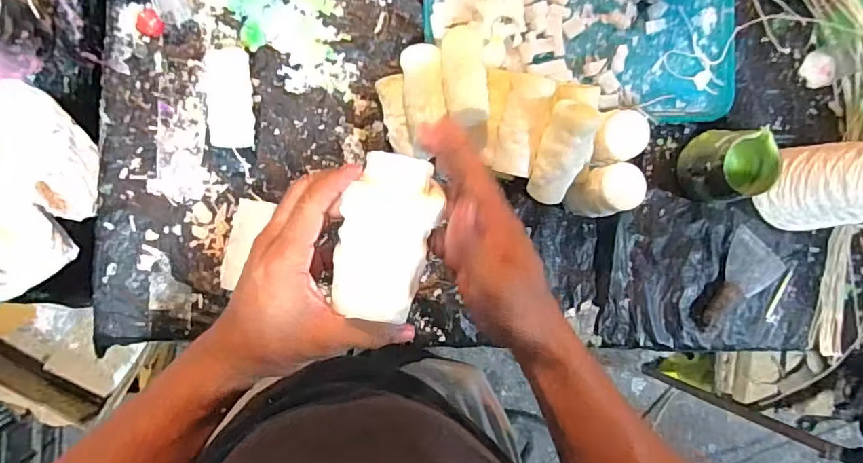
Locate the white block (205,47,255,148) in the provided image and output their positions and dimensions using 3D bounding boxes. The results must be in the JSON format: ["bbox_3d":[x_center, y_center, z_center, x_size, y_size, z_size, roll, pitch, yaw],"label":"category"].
[{"bbox_3d":[-0.246,-0.165,0.657,0.053,0.022,0.127,-5,90,-9],"label":"white block"}]

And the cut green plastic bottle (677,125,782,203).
[{"bbox_3d":[0.393,-0.089,0.720,0.081,0.113,0.100,-8,91,-9],"label":"cut green plastic bottle"}]

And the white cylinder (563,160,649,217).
[{"bbox_3d":[0.211,-0.050,0.691,0.077,0.112,0.064,5,89,-9],"label":"white cylinder"}]

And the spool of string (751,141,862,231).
[{"bbox_3d":[0.527,-0.058,0.708,0.091,0.182,0.101,23,86,-8],"label":"spool of string"}]

